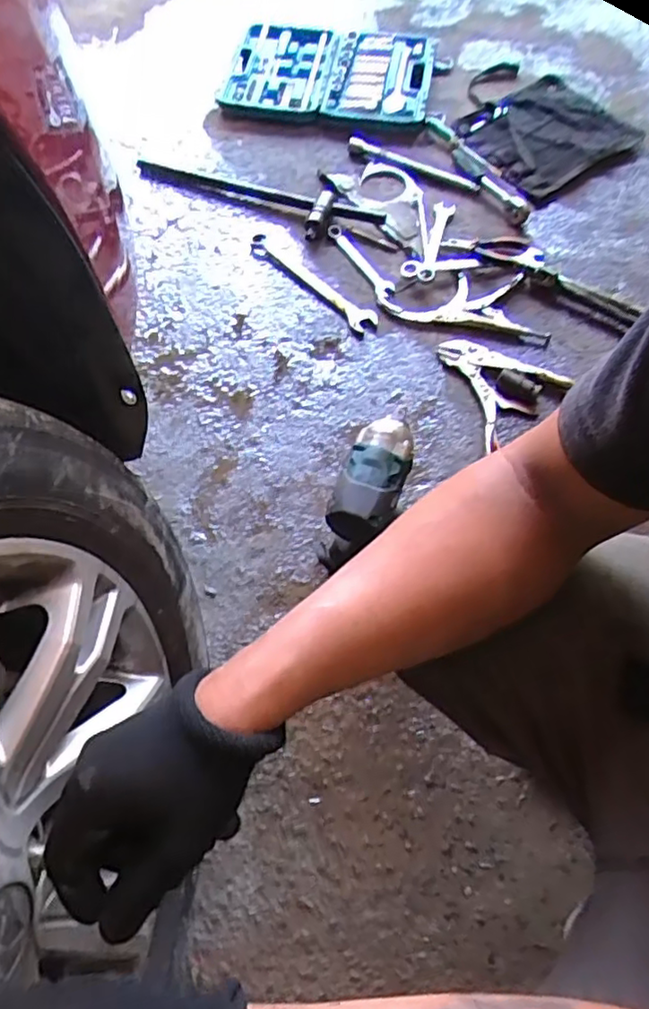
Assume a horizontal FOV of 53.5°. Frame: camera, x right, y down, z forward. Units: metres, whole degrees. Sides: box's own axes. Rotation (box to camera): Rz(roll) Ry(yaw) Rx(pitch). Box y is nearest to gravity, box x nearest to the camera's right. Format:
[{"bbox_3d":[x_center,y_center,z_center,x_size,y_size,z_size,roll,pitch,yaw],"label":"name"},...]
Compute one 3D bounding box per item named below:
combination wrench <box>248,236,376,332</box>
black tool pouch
[{"bbox_3d":[-0.024,-0.357,1.014,0.038,0.018,0.260,-41,72,-19],"label":"combination wrench"},{"bbox_3d":[0.355,-0.671,1.135,0.256,0.023,0.298,-37,71,-18],"label":"black tool pouch"}]

